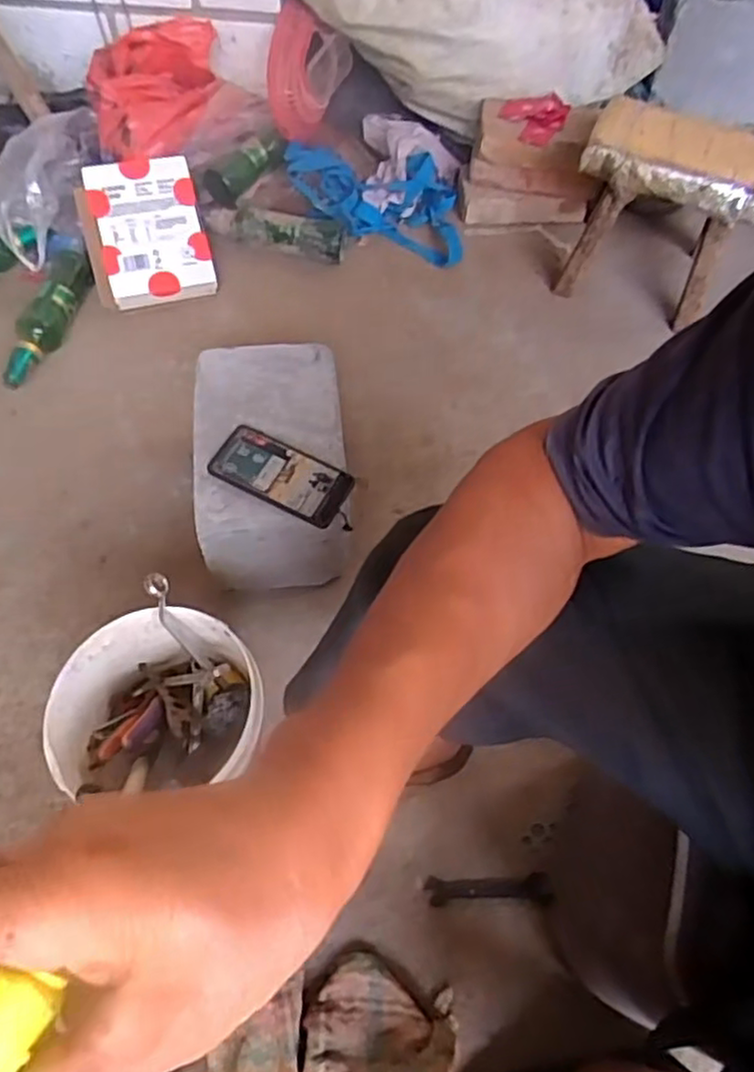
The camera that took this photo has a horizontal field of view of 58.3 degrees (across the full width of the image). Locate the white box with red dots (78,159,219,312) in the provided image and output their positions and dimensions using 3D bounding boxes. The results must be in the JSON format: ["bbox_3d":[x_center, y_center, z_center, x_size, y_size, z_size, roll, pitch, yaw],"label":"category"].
[{"bbox_3d":[-0.396,-0.514,1.155,0.197,0.063,0.238,-15,97,-9],"label":"white box with red dots"}]

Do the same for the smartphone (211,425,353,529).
[{"bbox_3d":[-0.112,-0.073,0.795,0.163,0.013,0.077,27,64,12],"label":"smartphone"}]

